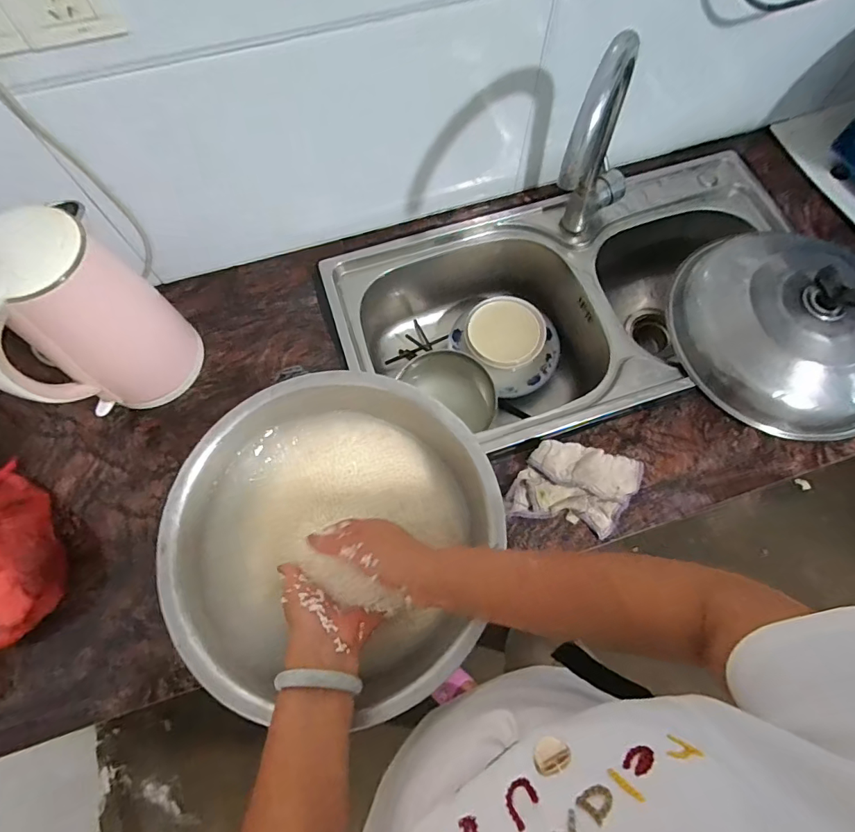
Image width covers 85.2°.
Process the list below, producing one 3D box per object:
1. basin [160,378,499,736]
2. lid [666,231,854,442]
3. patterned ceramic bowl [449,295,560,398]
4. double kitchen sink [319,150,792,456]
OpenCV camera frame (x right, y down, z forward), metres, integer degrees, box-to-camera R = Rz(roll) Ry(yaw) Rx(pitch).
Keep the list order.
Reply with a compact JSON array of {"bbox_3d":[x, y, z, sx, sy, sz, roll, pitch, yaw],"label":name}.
[{"bbox_3d":[-0.094,0.128,0.530,0.361,0.089,0.356,0,68,1],"label":"basin"},{"bbox_3d":[0.519,-0.144,0.647,0.286,0.130,0.326,-13,69,-4],"label":"lid"},{"bbox_3d":[0.146,-0.139,0.847,0.150,0.089,0.186,-37,72,-13],"label":"patterned ceramic bowl"},{"bbox_3d":[0.248,-0.164,0.819,0.754,0.203,0.394,-19,69,-7],"label":"double kitchen sink"}]

